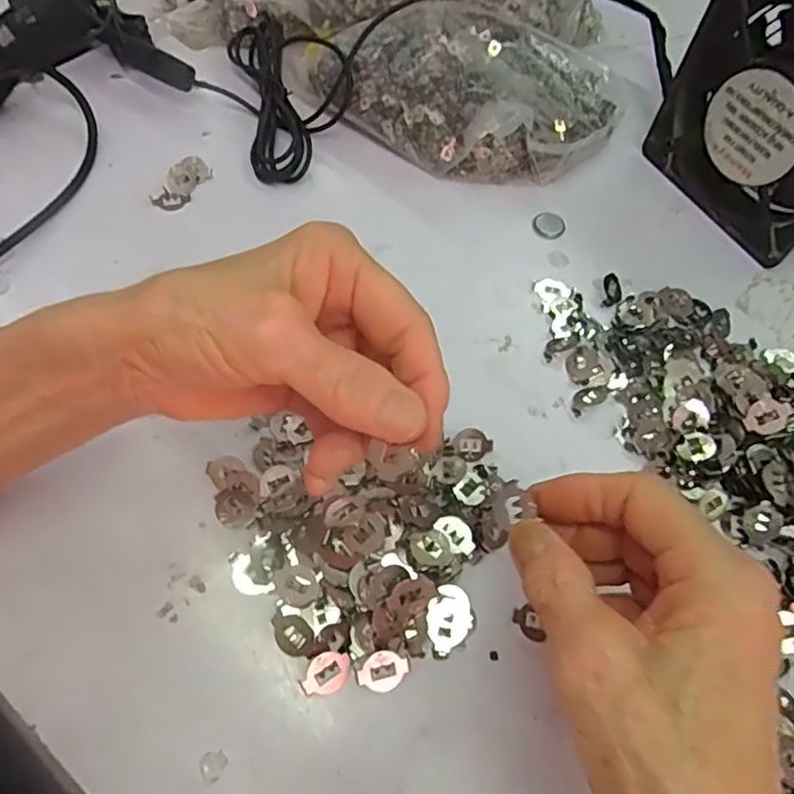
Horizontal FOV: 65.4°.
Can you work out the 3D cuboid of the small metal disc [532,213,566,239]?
[{"bbox_3d":[0.092,-0.104,0.373,0.019,0.004,0.020,2,61,-3],"label":"small metal disc"}]

